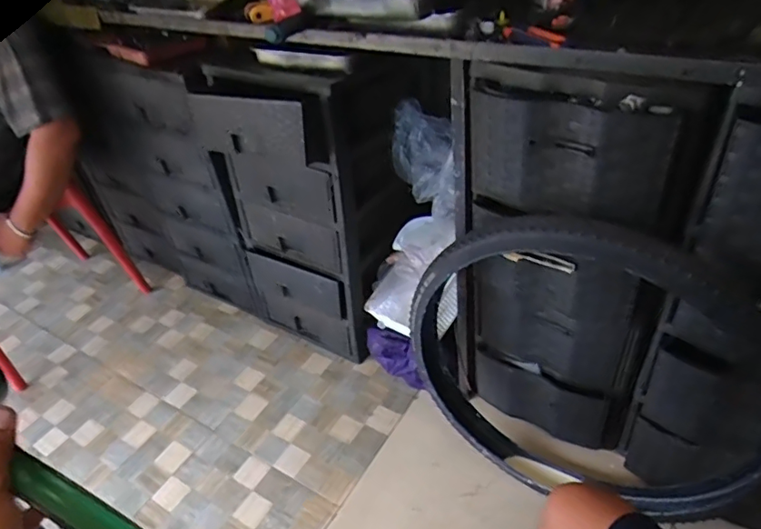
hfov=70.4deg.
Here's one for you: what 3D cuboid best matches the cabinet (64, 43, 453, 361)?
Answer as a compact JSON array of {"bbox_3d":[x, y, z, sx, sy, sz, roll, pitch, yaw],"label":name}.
[{"bbox_3d":[-0.408,-0.263,1.613,1.148,0.787,0.411,21,47,30],"label":"cabinet"}]

